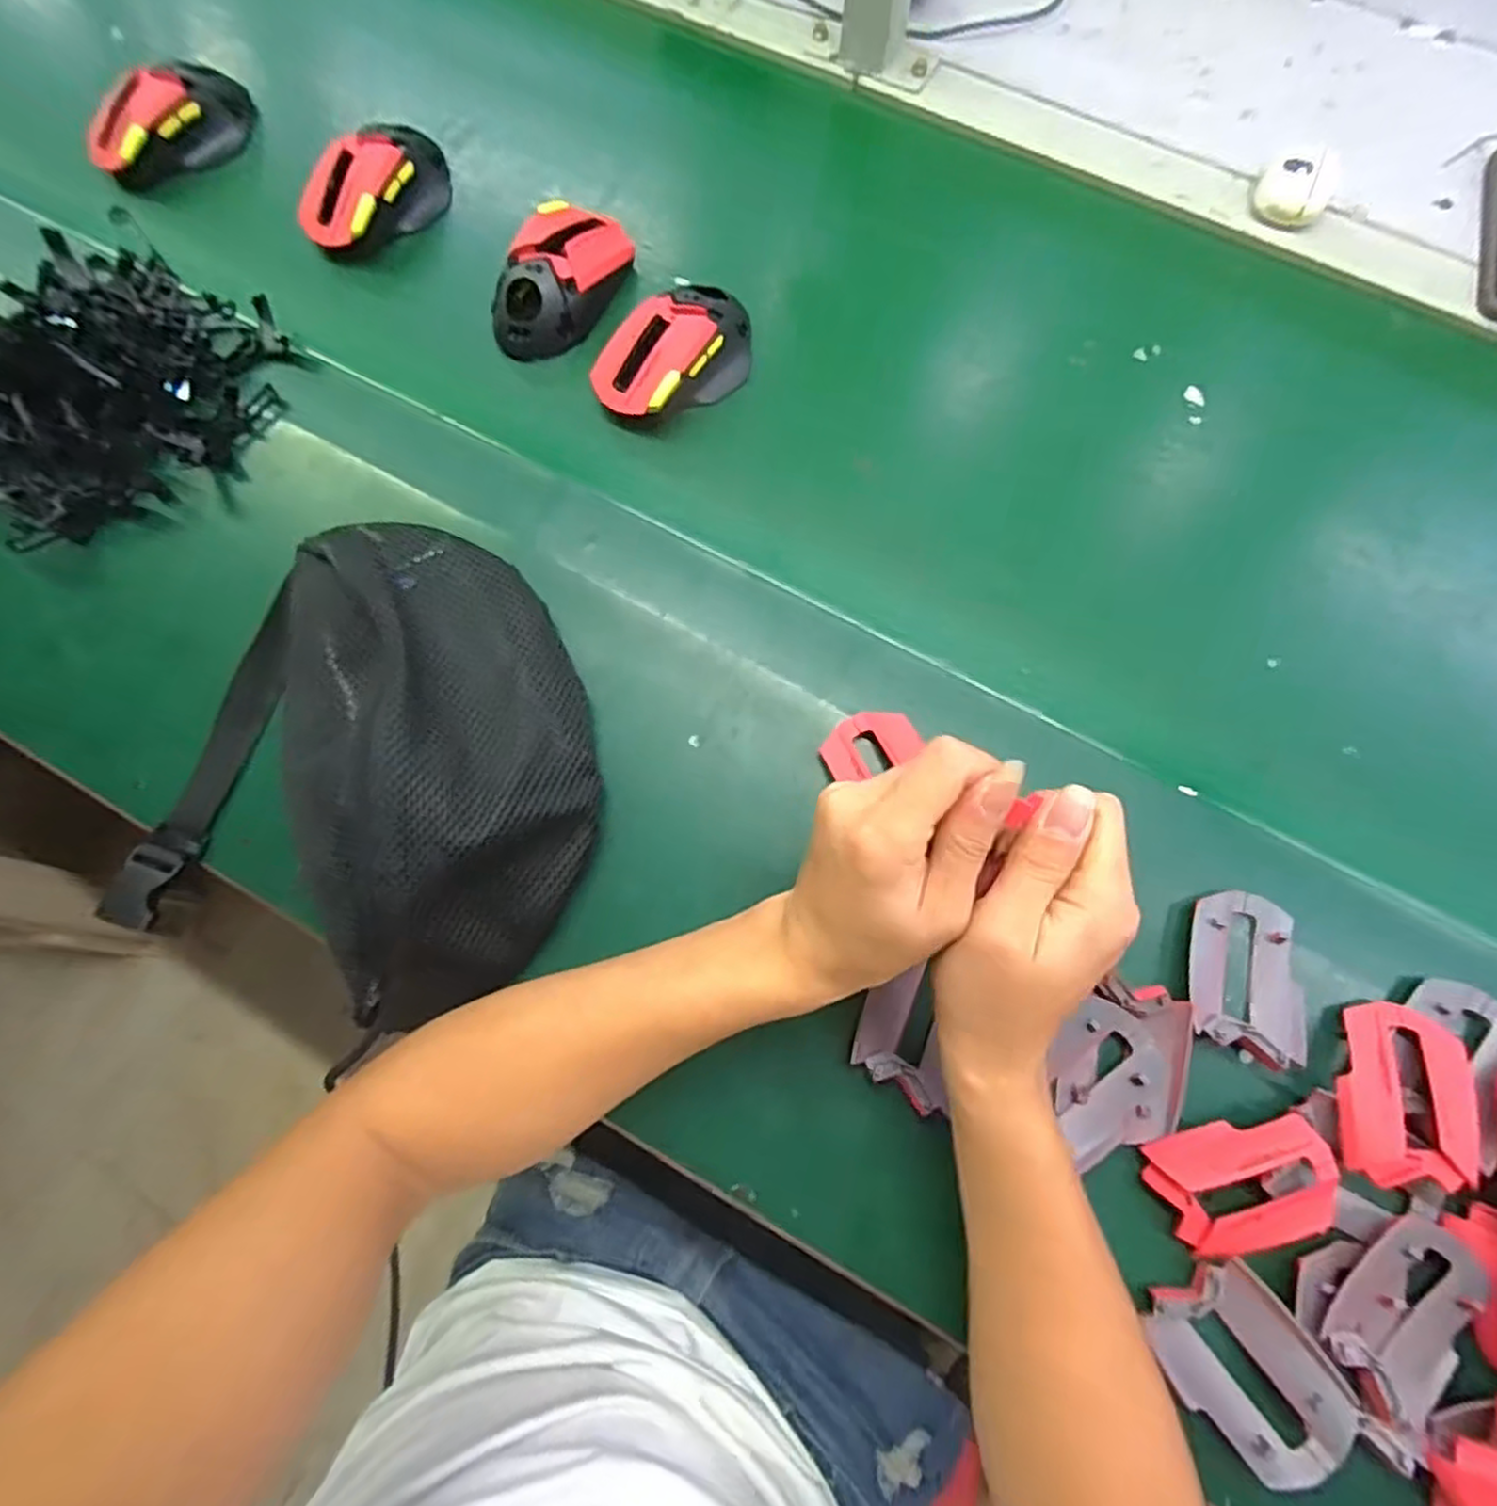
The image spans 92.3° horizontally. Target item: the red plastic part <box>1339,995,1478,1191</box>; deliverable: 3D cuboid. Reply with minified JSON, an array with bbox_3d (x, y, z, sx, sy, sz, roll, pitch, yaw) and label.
[{"bbox_3d":[0.313,0.163,0.343,0.055,0.023,0.080,16,76,5],"label":"red plastic part"}]

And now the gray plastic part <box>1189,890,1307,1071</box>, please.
[{"bbox_3d":[0.256,0.113,0.367,0.059,0.014,0.080,14,75,4],"label":"gray plastic part"}]

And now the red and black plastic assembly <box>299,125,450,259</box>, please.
[{"bbox_3d":[-0.262,-0.398,0.507,0.061,0.036,0.117,42,79,11],"label":"red and black plastic assembly"}]

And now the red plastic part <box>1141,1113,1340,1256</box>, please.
[{"bbox_3d":[0.235,0.204,0.339,0.078,0.013,0.055,-7,75,-1],"label":"red plastic part"}]

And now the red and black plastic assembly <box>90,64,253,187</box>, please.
[{"bbox_3d":[-0.416,-0.454,0.524,0.059,0.047,0.115,42,79,11],"label":"red and black plastic assembly"}]

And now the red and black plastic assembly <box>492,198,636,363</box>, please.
[{"bbox_3d":[-0.129,-0.320,0.487,0.067,0.040,0.119,25,77,7],"label":"red and black plastic assembly"}]

